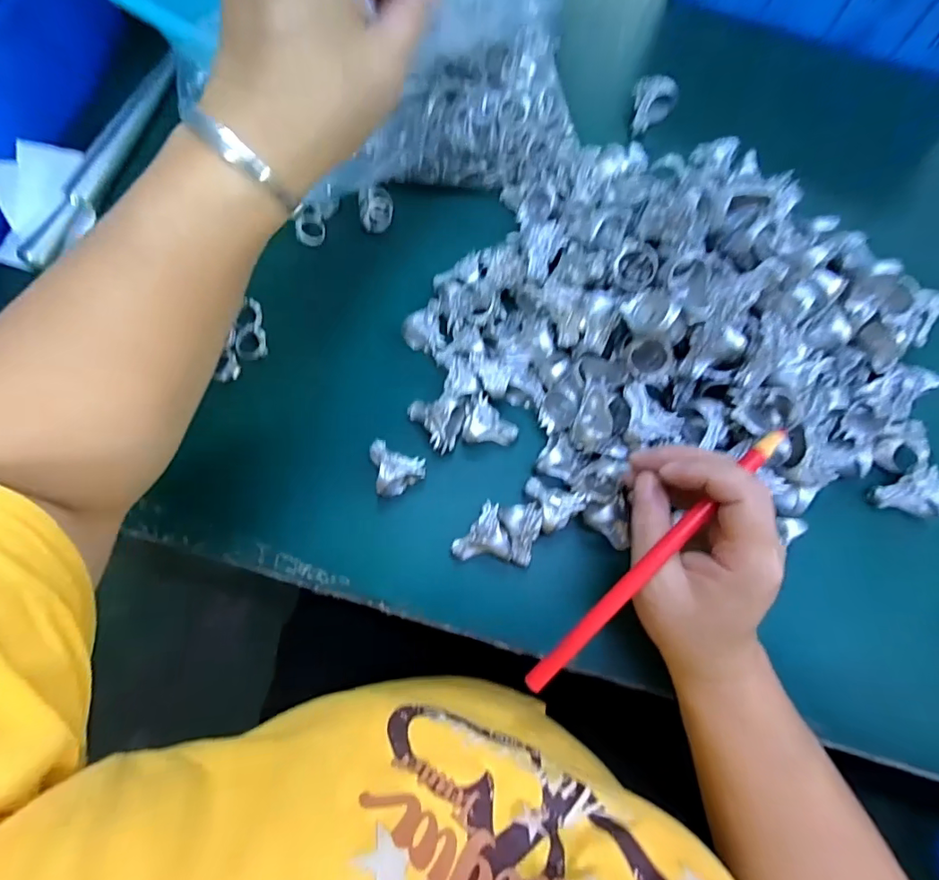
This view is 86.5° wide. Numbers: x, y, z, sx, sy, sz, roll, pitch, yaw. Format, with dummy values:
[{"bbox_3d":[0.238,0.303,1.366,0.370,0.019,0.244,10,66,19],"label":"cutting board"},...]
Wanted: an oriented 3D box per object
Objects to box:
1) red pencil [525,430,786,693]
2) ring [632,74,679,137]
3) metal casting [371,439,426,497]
[{"bbox_3d":[0.089,0.058,0.239,0.010,0.010,0.167,44,92,11],"label":"red pencil"},{"bbox_3d":[0.146,-0.267,0.400,0.034,0.024,0.038,17,76,6],"label":"ring"},{"bbox_3d":[-0.046,0.015,0.327,0.032,0.021,0.036,-14,75,-2],"label":"metal casting"}]

